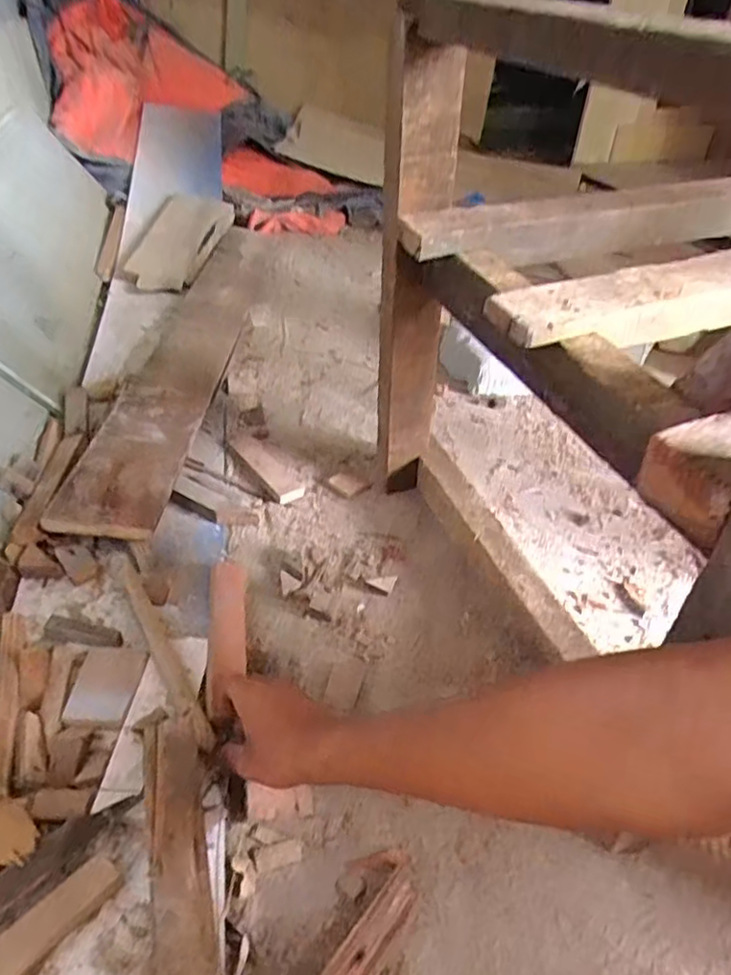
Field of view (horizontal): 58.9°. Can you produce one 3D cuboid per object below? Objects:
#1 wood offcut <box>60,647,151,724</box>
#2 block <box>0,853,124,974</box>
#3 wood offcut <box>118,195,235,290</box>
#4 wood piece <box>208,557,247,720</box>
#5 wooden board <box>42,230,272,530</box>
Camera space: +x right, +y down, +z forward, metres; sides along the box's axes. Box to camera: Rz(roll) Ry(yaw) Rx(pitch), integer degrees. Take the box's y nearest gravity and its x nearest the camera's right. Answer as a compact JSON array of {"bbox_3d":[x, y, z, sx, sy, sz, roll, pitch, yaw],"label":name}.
[{"bbox_3d":[-0.243,0.184,0.610,0.061,0.012,0.079,2,38,0],"label":"wood offcut"},{"bbox_3d":[-0.228,0.313,0.465,0.029,0.015,0.102,27,45,29],"label":"block"},{"bbox_3d":[-0.415,-0.565,1.462,0.173,0.016,0.464,3,44,0],"label":"wood offcut"},{"bbox_3d":[-0.142,0.141,0.669,0.036,0.014,0.204,-1,34,-9],"label":"wood piece"},{"bbox_3d":[-0.295,-0.266,1.106,0.143,0.037,1.004,1,38,0],"label":"wooden board"}]

